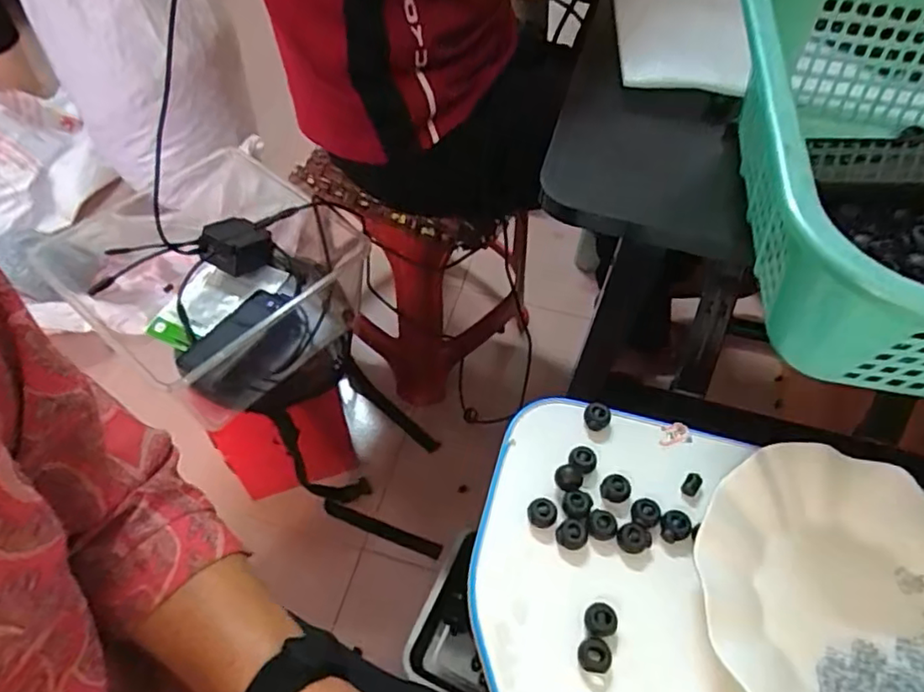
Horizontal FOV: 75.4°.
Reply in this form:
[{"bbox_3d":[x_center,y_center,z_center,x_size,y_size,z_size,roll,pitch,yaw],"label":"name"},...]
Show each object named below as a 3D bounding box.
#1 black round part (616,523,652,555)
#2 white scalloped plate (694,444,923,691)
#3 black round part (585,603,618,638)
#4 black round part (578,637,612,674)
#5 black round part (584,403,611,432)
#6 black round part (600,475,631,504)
[{"bbox_3d":[0.104,0.117,0.361,0.019,0.011,0.016,38,61,22],"label":"black round part"},{"bbox_3d":[0.221,0.141,0.328,0.176,0.021,0.176,1,54,-1],"label":"white scalloped plate"},{"bbox_3d":[0.077,0.153,0.333,0.017,0.011,0.017,1,54,-1],"label":"black round part"},{"bbox_3d":[0.072,0.168,0.323,0.017,0.010,0.016,1,54,-1],"label":"black round part"},{"bbox_3d":[0.092,0.048,0.407,0.017,0.015,0.014,25,57,15],"label":"black round part"},{"bbox_3d":[0.097,0.090,0.377,0.018,0.014,0.013,24,57,15],"label":"black round part"}]

